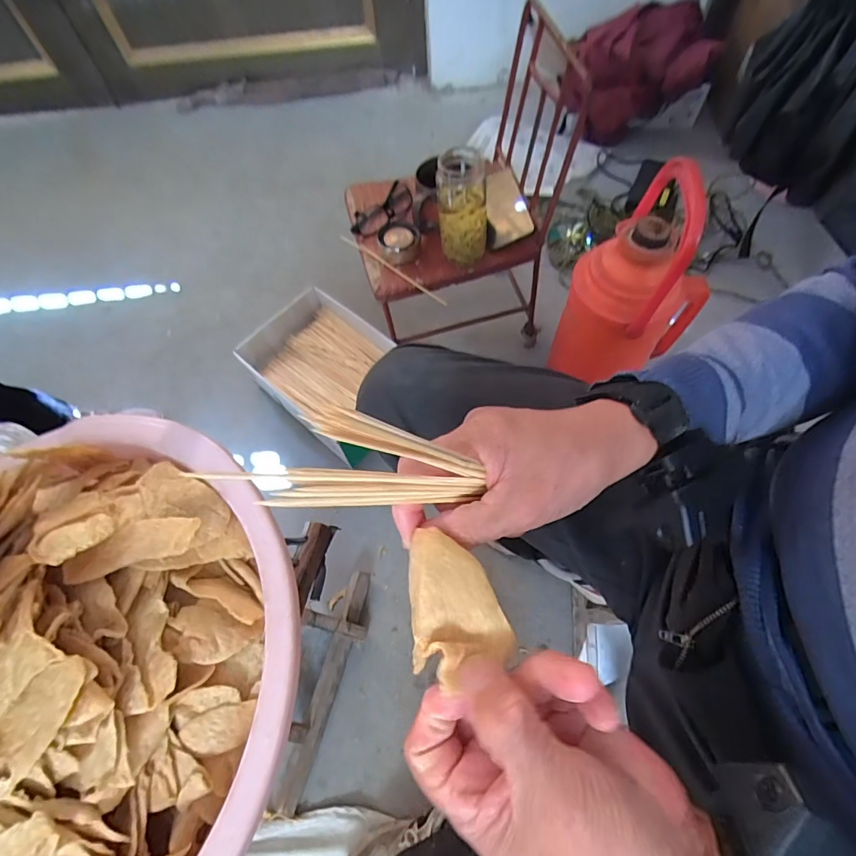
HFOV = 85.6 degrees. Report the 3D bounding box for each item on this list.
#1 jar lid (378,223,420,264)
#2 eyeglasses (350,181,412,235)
[{"bbox_3d":[-0.045,-0.292,0.724,0.063,0.029,0.063,-1,63,2],"label":"jar lid"},{"bbox_3d":[-0.077,-0.365,0.766,0.044,0.035,0.143,31,69,17],"label":"eyeglasses"}]

